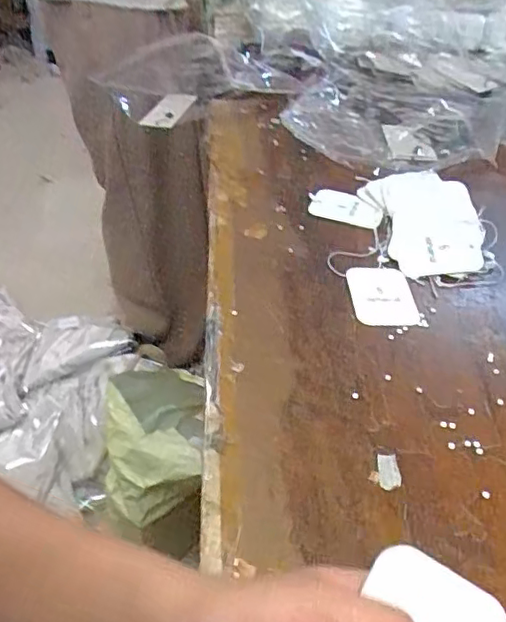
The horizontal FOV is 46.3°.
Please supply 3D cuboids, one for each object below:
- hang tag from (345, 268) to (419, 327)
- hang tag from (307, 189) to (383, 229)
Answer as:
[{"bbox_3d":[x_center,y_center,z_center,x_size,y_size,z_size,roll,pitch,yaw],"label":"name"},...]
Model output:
[{"bbox_3d":[0.105,-0.012,0.486,0.051,0.004,0.069,1,46,-1],"label":"hang tag"},{"bbox_3d":[0.093,-0.102,0.580,0.072,0.006,0.045,15,53,20],"label":"hang tag"}]

